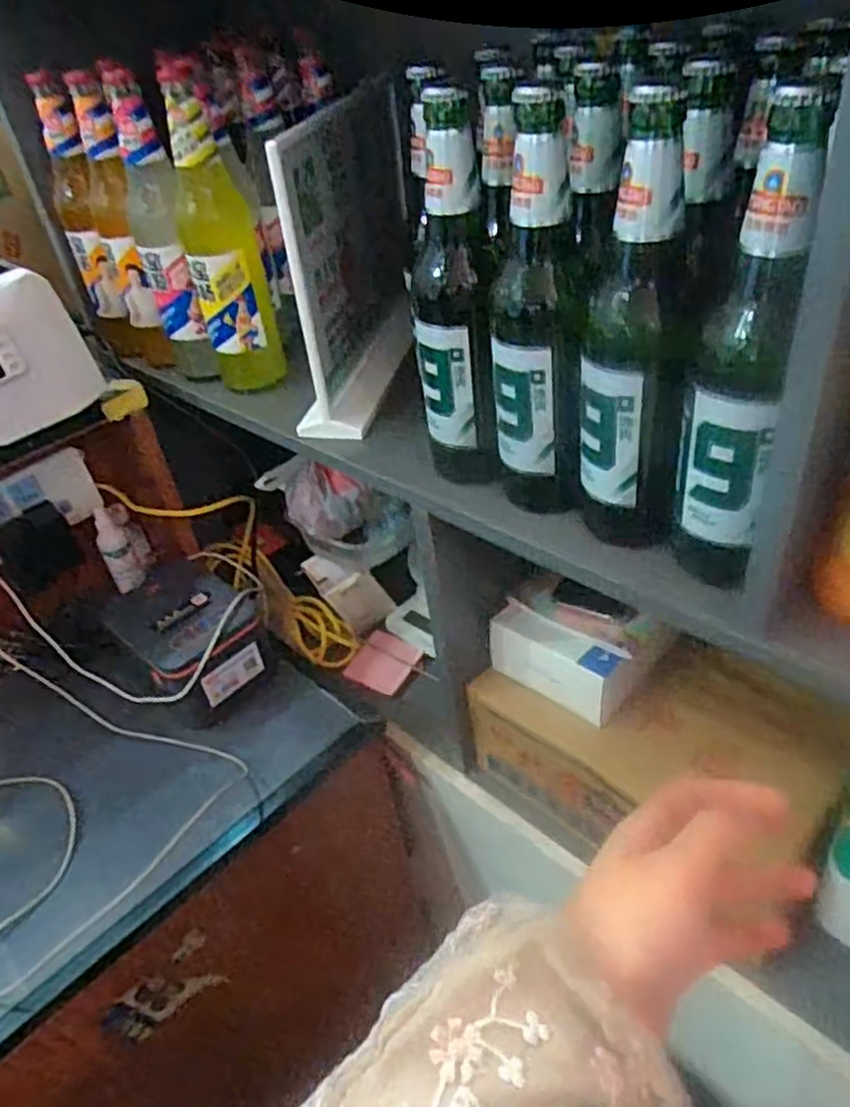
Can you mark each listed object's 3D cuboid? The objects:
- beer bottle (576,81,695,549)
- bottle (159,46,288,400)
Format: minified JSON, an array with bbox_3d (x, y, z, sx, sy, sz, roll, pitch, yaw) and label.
[{"bbox_3d":[0.122,-0.120,0.452,0.060,0.262,0.074,2,40,12],"label":"beer bottle"},{"bbox_3d":[-0.186,-0.285,0.685,0.063,0.271,0.053,-13,39,-6],"label":"bottle"}]

